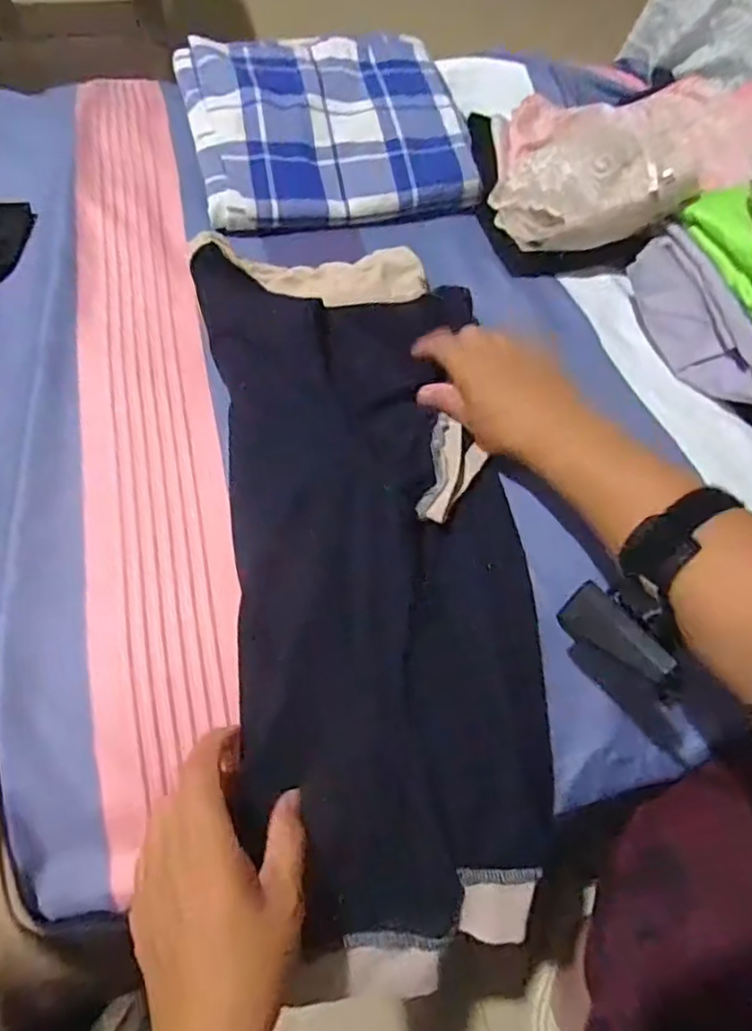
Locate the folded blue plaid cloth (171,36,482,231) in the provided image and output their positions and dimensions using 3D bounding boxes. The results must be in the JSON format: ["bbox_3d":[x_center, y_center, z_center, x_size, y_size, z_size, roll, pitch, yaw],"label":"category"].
[{"bbox_3d":[-0.050,-0.406,0.662,0.275,0.065,0.244,-8,59,-9],"label":"folded blue plaid cloth"}]

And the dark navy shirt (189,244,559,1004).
[{"bbox_3d":[0.000,0.026,0.438,0.196,0.037,0.494,-8,72,-8],"label":"dark navy shirt"}]

